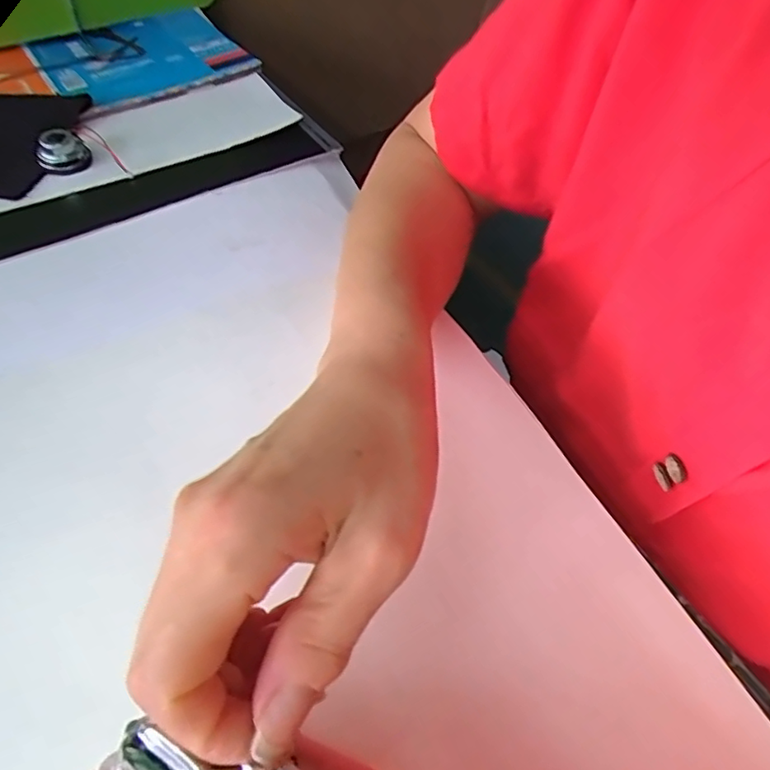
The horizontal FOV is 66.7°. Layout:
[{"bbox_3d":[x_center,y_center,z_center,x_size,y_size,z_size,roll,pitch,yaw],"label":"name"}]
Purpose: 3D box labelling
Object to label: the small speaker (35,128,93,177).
[{"bbox_3d":[-0.237,-0.172,0.430,0.035,0.024,0.034,-23,57,-18],"label":"small speaker"}]

